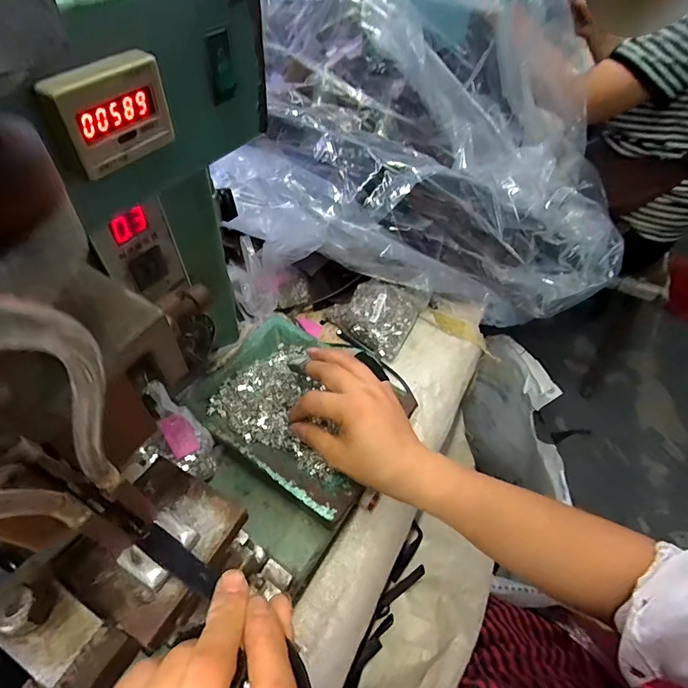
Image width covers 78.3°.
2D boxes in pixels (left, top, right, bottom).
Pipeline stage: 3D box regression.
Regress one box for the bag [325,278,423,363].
[{"bbox_3d":[0.054,-0.045,0.618,0.117,0.044,0.114,38,60,21],"label":"bag"}]

